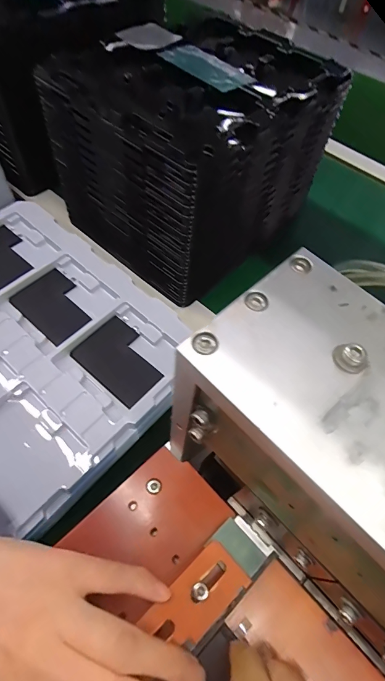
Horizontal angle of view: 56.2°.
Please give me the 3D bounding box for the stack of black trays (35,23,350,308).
[{"bbox_3d":[0.000,-0.239,0.445,0.236,0.177,0.268,38,64,17],"label":"stack of black trays"}]

